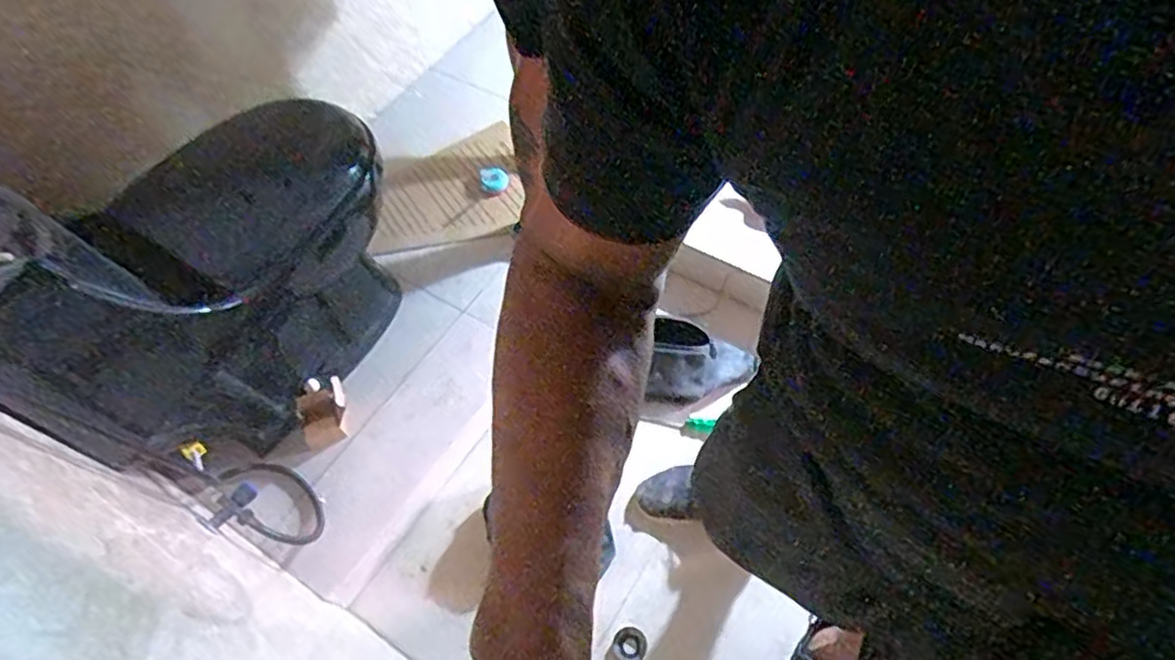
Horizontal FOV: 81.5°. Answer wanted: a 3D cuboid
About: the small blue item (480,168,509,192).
[{"bbox_3d":[-0.228,-0.373,1.678,0.067,0.016,0.070,-5,69,-16],"label":"small blue item"}]

